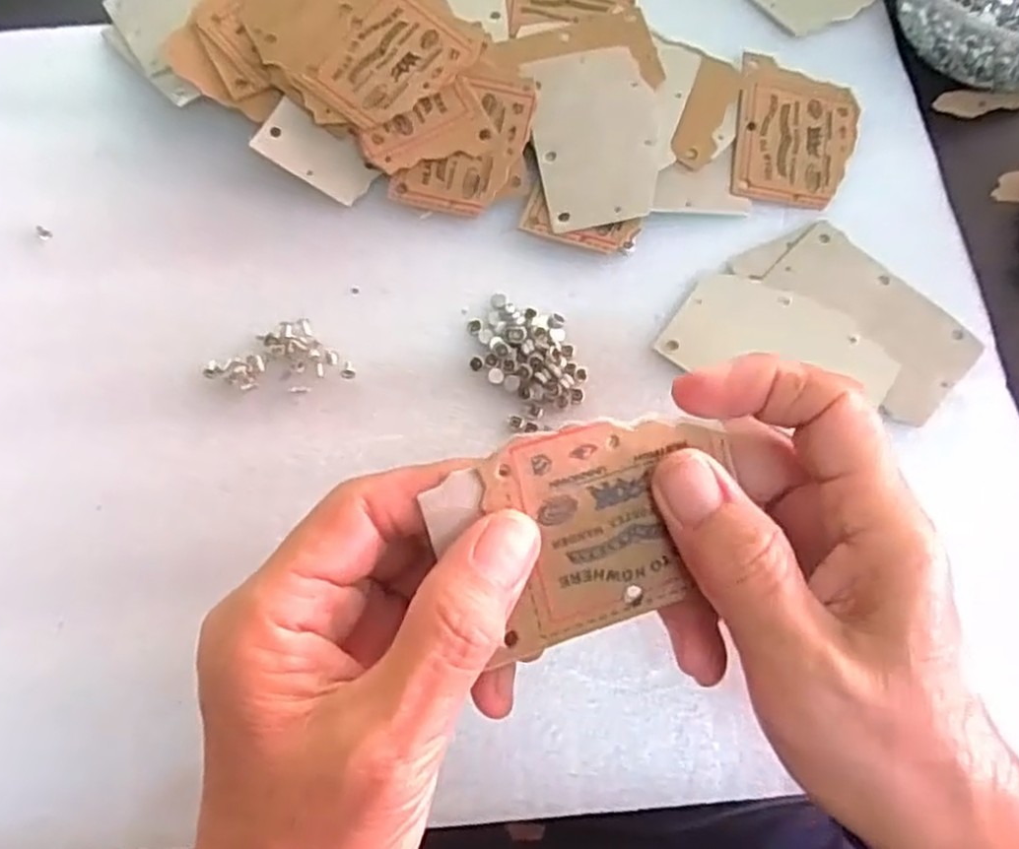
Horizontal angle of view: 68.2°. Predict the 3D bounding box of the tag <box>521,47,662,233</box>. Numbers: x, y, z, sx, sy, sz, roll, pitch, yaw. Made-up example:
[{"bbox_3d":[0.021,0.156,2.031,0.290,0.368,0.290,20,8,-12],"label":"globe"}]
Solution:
[{"bbox_3d":[0.039,-0.127,0.332,0.056,0.004,0.082,-8,77,2],"label":"tag"}]

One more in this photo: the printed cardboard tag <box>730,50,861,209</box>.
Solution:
[{"bbox_3d":[0.131,-0.134,0.343,0.054,0.004,0.077,10,71,5],"label":"printed cardboard tag"}]

